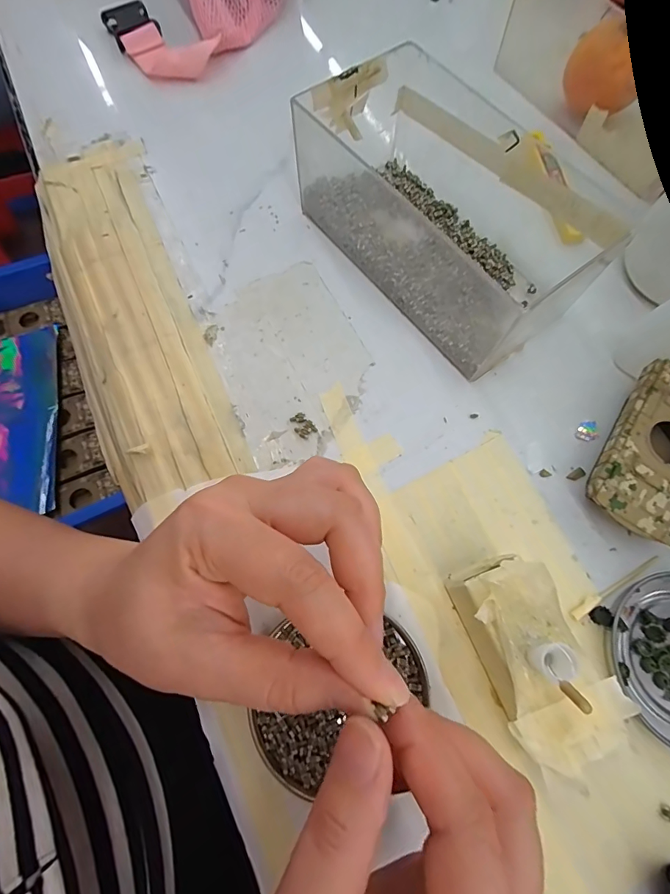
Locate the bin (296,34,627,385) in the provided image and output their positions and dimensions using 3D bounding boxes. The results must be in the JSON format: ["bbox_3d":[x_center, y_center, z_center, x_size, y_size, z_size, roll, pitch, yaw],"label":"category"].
[{"bbox_3d":[0.064,-0.141,0.257,0.091,0.070,0.178,-36,74,-13],"label":"bin"}]

